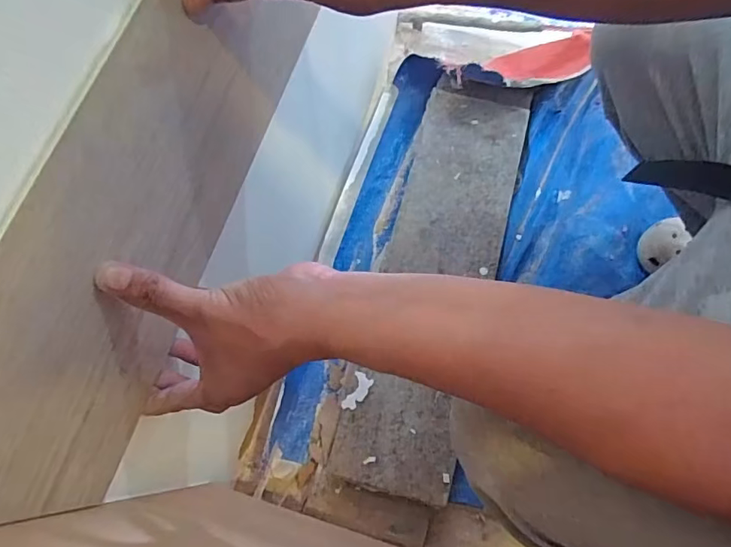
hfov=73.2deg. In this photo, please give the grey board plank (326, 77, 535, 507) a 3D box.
[{"bbox_3d":[0.101,-0.016,0.677,0.149,0.027,0.591,15,72,6],"label":"grey board plank"}]

